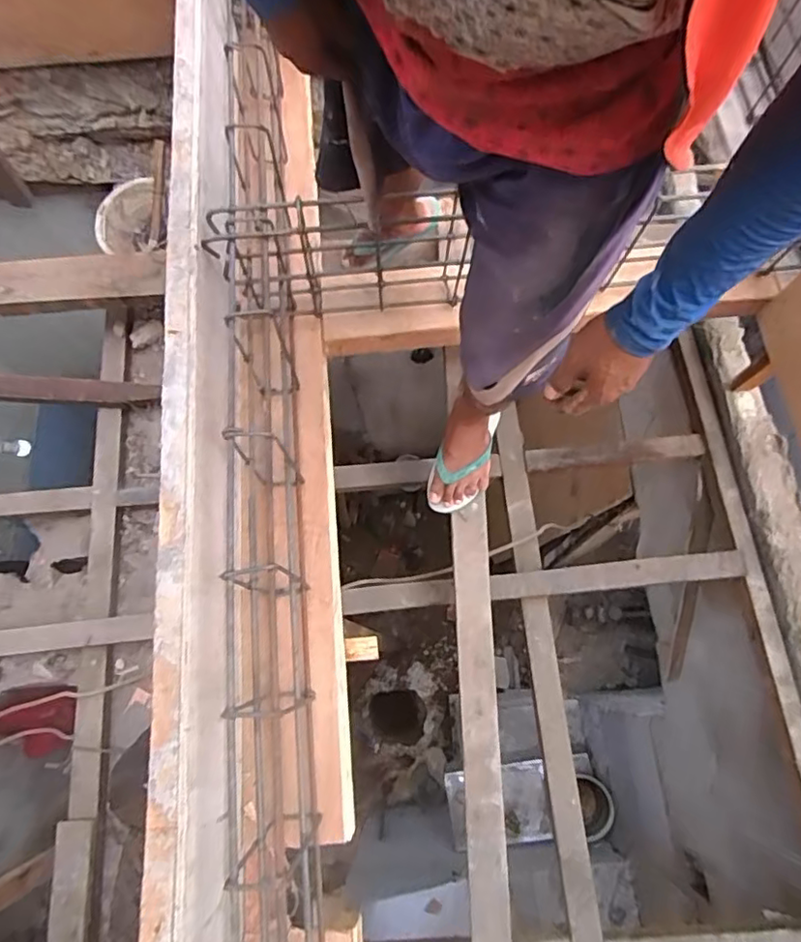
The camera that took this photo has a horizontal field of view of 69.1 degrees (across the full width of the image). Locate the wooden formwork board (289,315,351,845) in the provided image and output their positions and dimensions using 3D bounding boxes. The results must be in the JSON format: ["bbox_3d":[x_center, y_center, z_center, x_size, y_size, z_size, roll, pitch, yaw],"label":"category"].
[{"bbox_3d":[-0.139,0.128,0.991,0.043,0.120,0.872,-23,62,42],"label":"wooden formwork board"}]

